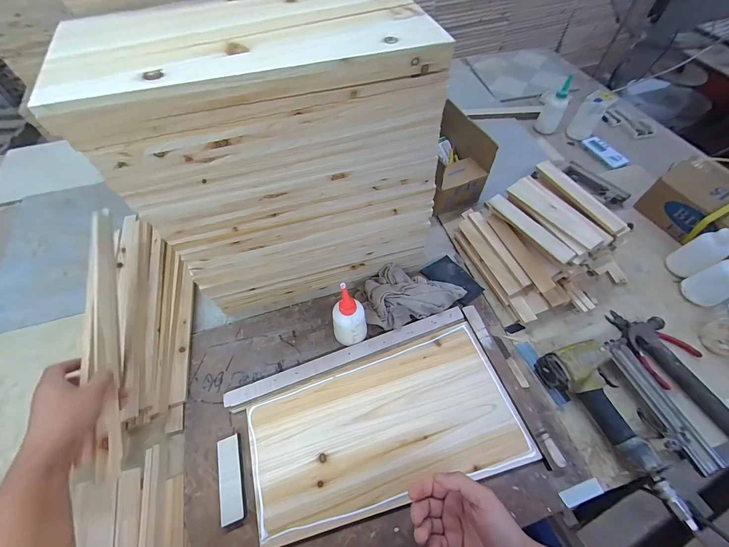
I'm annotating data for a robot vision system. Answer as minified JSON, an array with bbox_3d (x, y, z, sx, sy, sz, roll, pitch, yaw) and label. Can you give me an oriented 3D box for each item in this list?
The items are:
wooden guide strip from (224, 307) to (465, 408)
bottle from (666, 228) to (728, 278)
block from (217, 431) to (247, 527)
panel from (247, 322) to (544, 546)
[{"bbox_3d":[-0.022,0.148,0.563,0.448,0.011,0.026,-19,59,-10],"label":"wooden guide strip"},{"bbox_3d":[0.673,-0.049,0.601,0.043,0.130,0.055,-34,63,-18],"label":"bottle"},{"bbox_3d":[-0.202,0.309,0.465,0.035,0.014,0.111,-17,59,-8],"label":"block"},{"bbox_3d":[0.033,0.245,0.503,0.421,0.017,0.219,-16,59,-8],"label":"panel"}]

